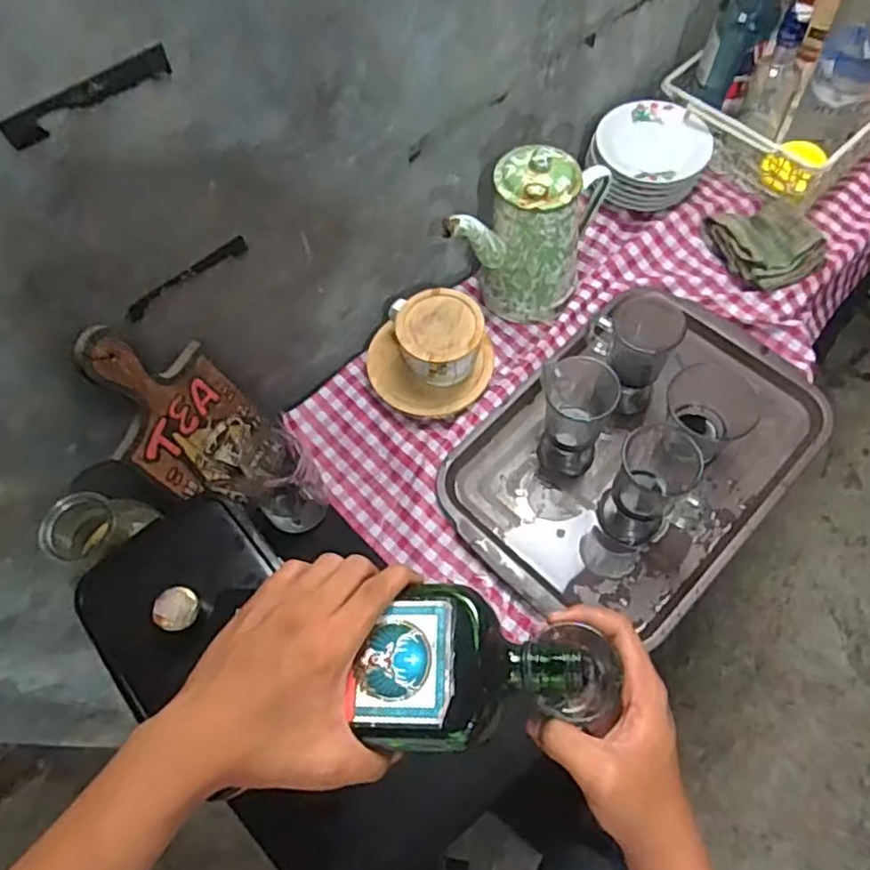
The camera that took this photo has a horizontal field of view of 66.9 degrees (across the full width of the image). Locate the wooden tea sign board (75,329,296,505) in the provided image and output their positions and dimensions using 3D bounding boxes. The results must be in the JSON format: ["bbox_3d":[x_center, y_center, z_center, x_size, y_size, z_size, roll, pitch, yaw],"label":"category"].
[{"bbox_3d":[-0.243,-0.007,0.686,0.030,0.299,0.135,9,69,29],"label":"wooden tea sign board"}]

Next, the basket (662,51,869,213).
[{"bbox_3d":[0.542,-0.504,0.933,0.410,0.092,0.251,-39,67,-15],"label":"basket"}]

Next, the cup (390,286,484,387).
[{"bbox_3d":[0.005,-0.108,0.805,0.098,0.097,0.101,-2,63,3],"label":"cup"}]

